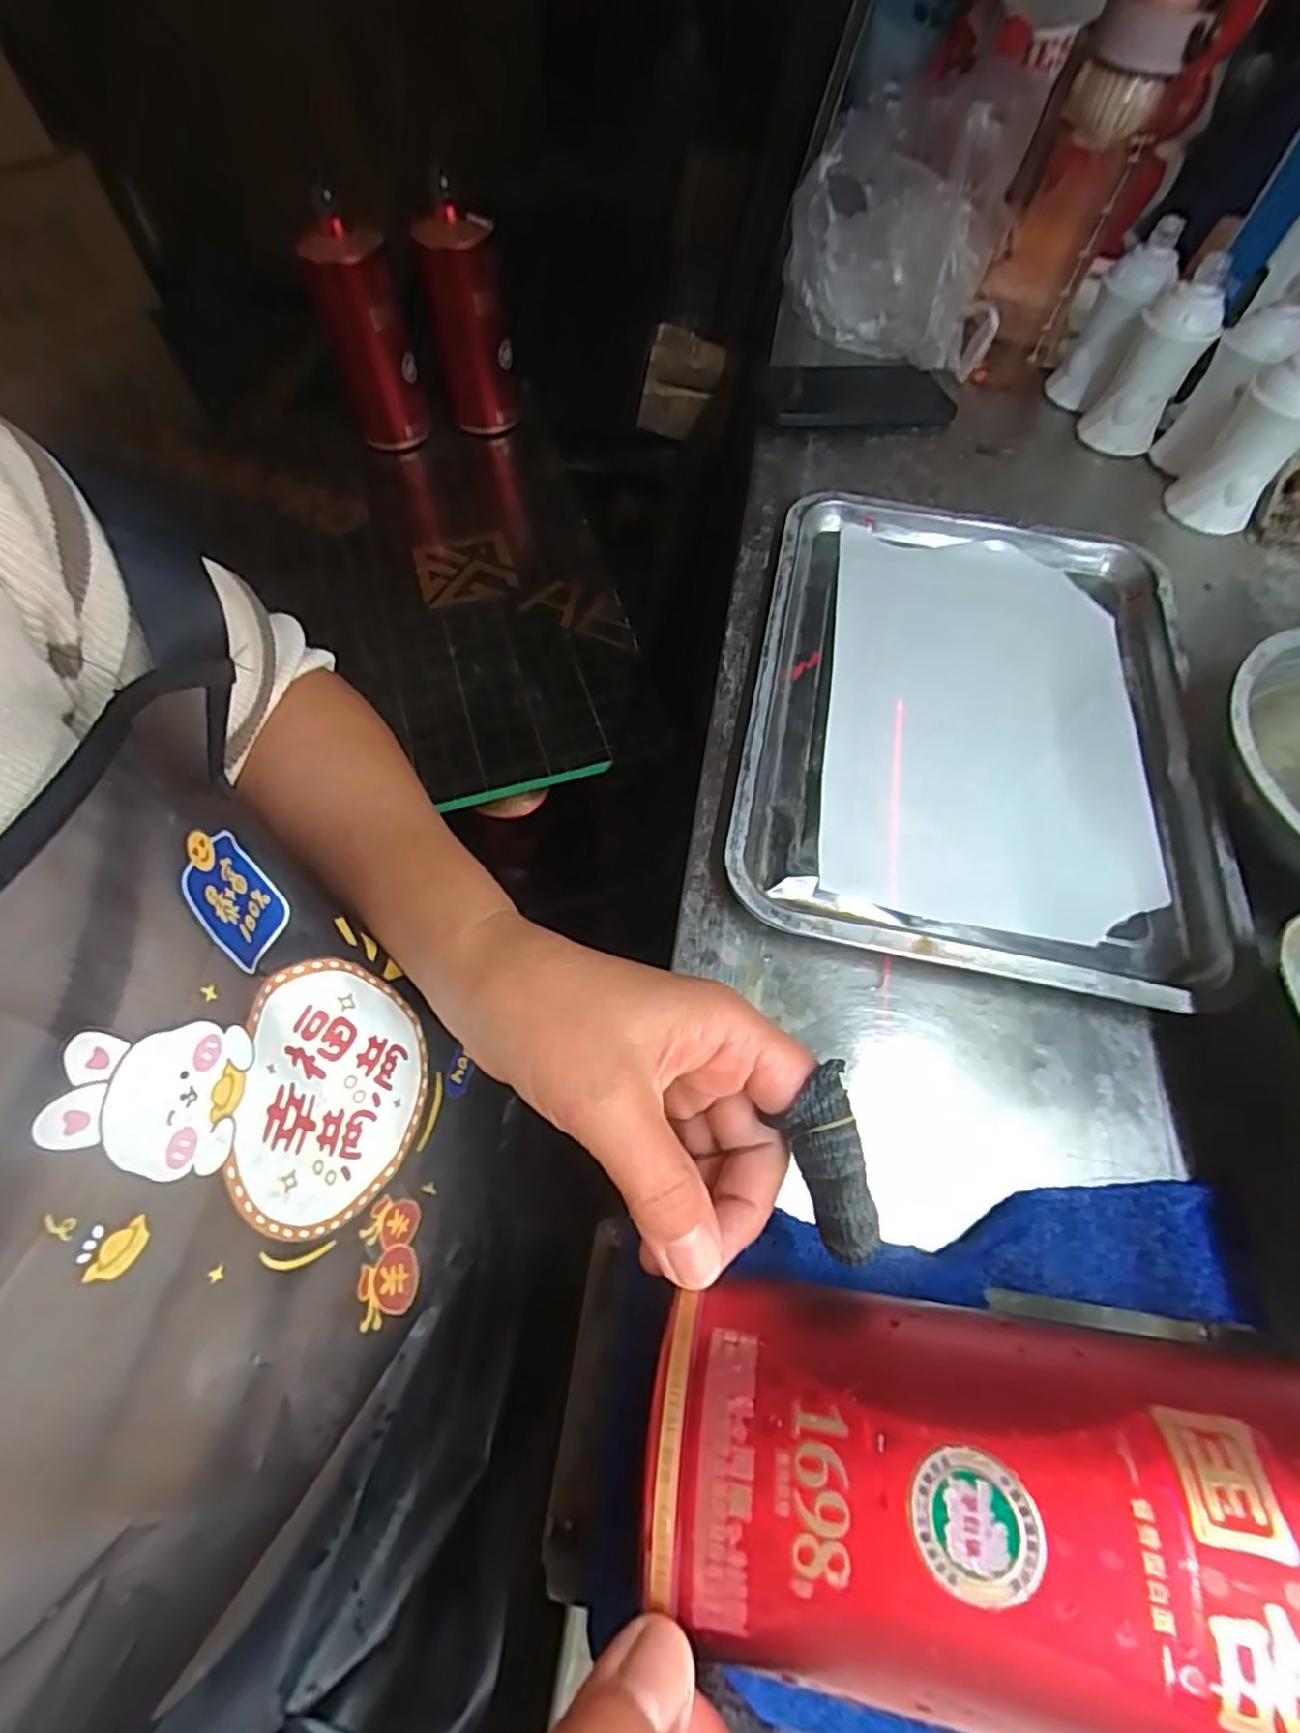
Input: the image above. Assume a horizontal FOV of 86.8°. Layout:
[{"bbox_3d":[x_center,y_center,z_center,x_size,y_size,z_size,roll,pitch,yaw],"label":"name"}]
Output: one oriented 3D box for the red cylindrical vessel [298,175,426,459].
[{"bbox_3d":[-0.301,-0.562,0.729,0.078,0.197,0.088,-20,61,-9],"label":"red cylindrical vessel"}]

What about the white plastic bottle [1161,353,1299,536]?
[{"bbox_3d":[0.420,-0.297,0.476,0.054,0.115,0.043,26,65,16],"label":"white plastic bottle"}]

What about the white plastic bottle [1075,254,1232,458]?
[{"bbox_3d":[0.384,-0.383,0.526,0.057,0.106,0.047,28,65,15],"label":"white plastic bottle"}]

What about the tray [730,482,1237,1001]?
[{"bbox_3d":[0.192,-0.094,0.409,0.255,0.032,0.340,10,61,6],"label":"tray"}]

